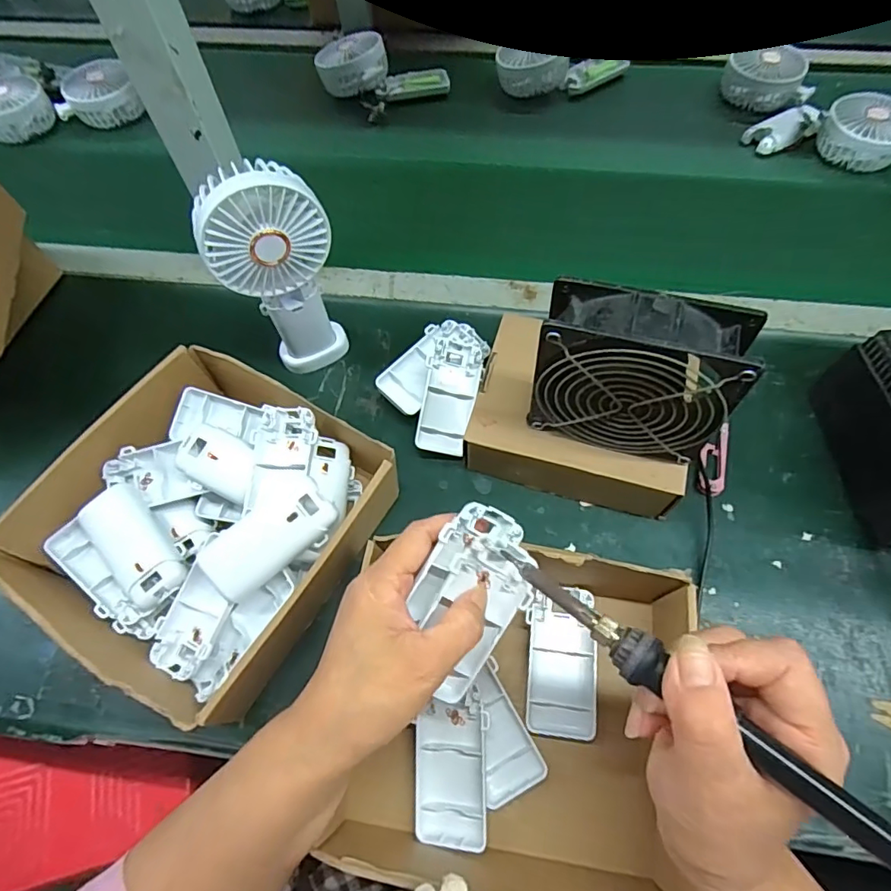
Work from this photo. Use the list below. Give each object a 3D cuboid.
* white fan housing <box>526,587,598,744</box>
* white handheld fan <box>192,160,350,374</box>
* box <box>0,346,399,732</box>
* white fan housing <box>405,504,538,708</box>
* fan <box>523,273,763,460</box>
[{"bbox_3d":[0.080,0.150,0.365,0.047,0.018,0.094,3,65,3],"label":"white fan housing"},{"bbox_3d":[-0.125,-0.124,0.415,0.086,0.189,0.036,-27,67,-10],"label":"white handheld fan"},{"bbox_3d":[-0.170,0.060,0.390,0.215,0.075,0.219,28,69,14],"label":"box"},{"bbox_3d":[0.011,0.088,0.295,0.057,0.018,0.105,31,86,-18],"label":"white fan housing"},{"bbox_3d":[0.120,-0.043,0.342,0.118,0.113,0.042,16,67,9],"label":"fan"}]

